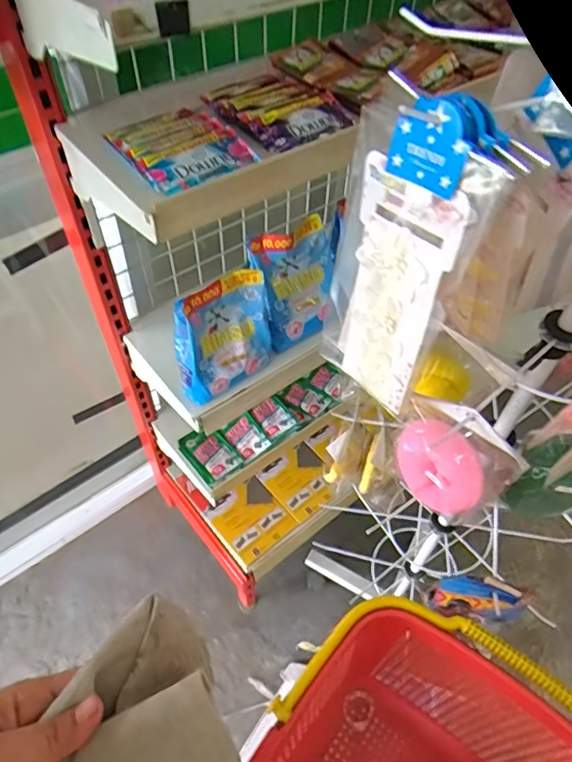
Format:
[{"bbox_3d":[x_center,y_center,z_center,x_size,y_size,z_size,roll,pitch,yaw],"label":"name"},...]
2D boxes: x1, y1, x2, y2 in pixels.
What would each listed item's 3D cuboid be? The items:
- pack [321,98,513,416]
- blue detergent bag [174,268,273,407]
[{"bbox_3d":[0.072,-0.075,0.371,0.023,0.224,0.095,-27,59,-23],"label":"pack"},{"bbox_3d":[-0.085,-0.062,0.747,0.147,0.161,0.057,-30,60,-23],"label":"blue detergent bag"}]

